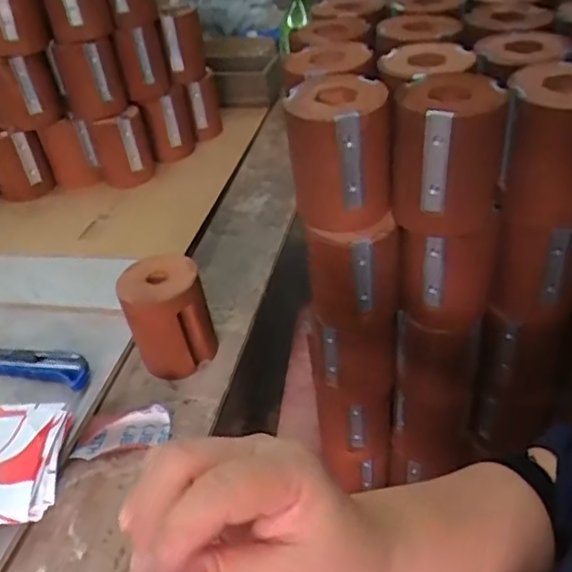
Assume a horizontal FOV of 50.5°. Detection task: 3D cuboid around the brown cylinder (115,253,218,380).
[{"bbox_3d":[-0.116,0.031,0.604,0.079,0.104,0.074,-16,39,-13],"label":"brown cylinder"}]

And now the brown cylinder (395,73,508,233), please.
[{"bbox_3d":[0.124,-0.101,0.471,0.079,0.100,0.083,3,39,11],"label":"brown cylinder"}]

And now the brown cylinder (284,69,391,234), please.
[{"bbox_3d":[0.042,-0.107,0.491,0.077,0.103,0.073,-4,38,2],"label":"brown cylinder"}]

